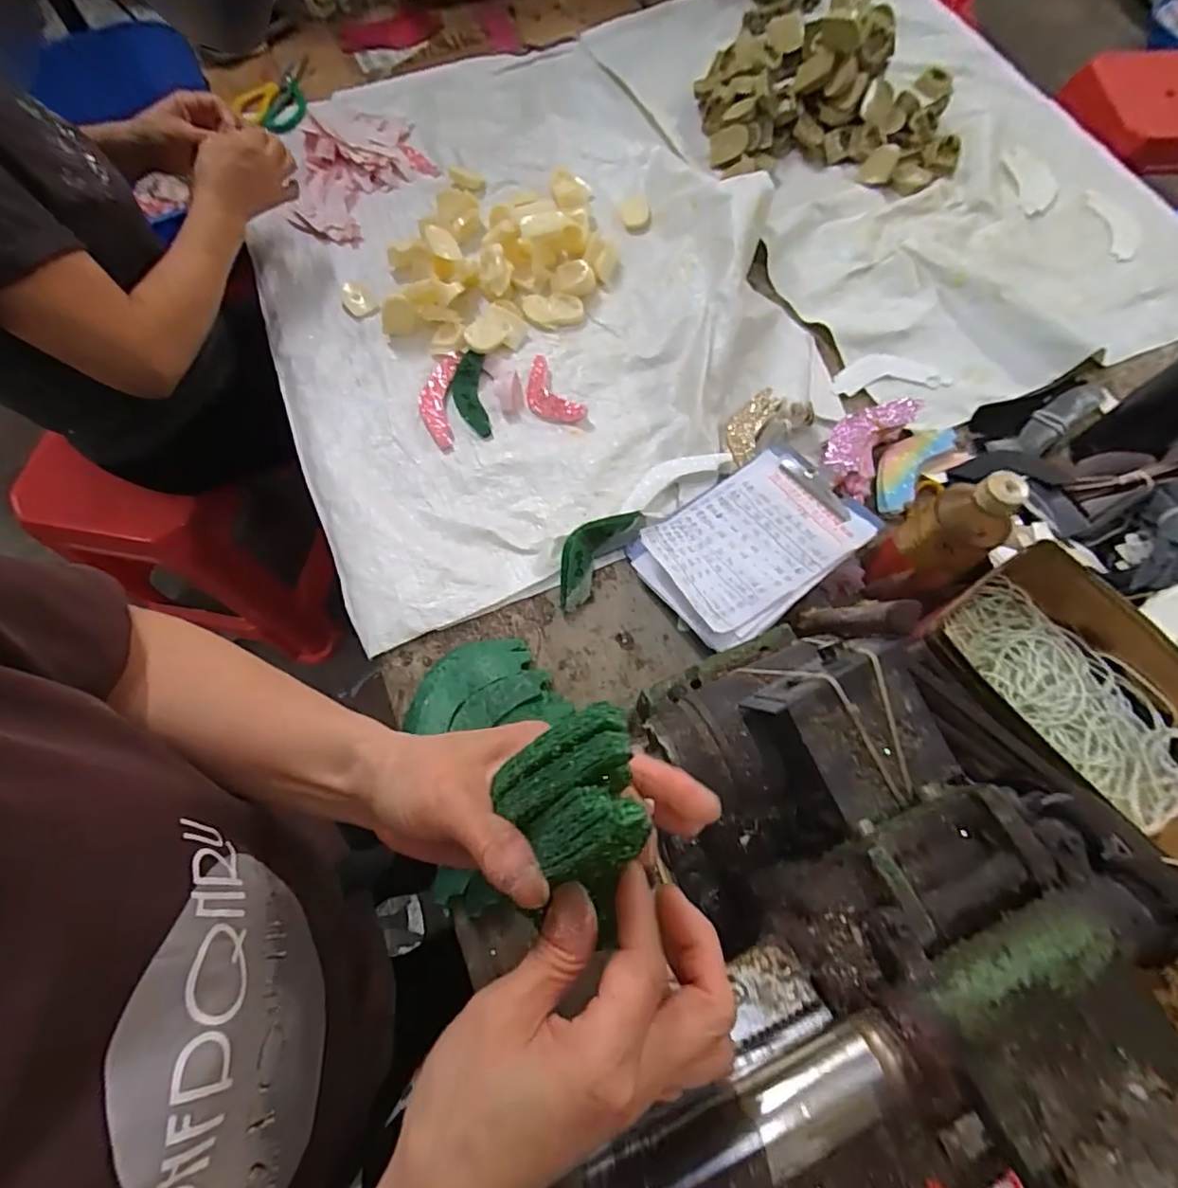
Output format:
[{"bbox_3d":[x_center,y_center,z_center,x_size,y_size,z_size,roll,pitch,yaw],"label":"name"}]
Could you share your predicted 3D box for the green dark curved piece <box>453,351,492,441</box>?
[{"bbox_3d":[-0.143,-0.240,0.707,0.039,0.010,0.117,-8,69,-3],"label":"green dark curved piece"}]

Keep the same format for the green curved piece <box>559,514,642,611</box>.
[{"bbox_3d":[0.001,-0.042,0.615,0.049,0.029,0.122,35,73,13],"label":"green curved piece"}]

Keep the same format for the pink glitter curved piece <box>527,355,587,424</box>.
[{"bbox_3d":[-0.052,-0.243,0.700,0.050,0.018,0.115,-28,71,-10],"label":"pink glitter curved piece"}]

